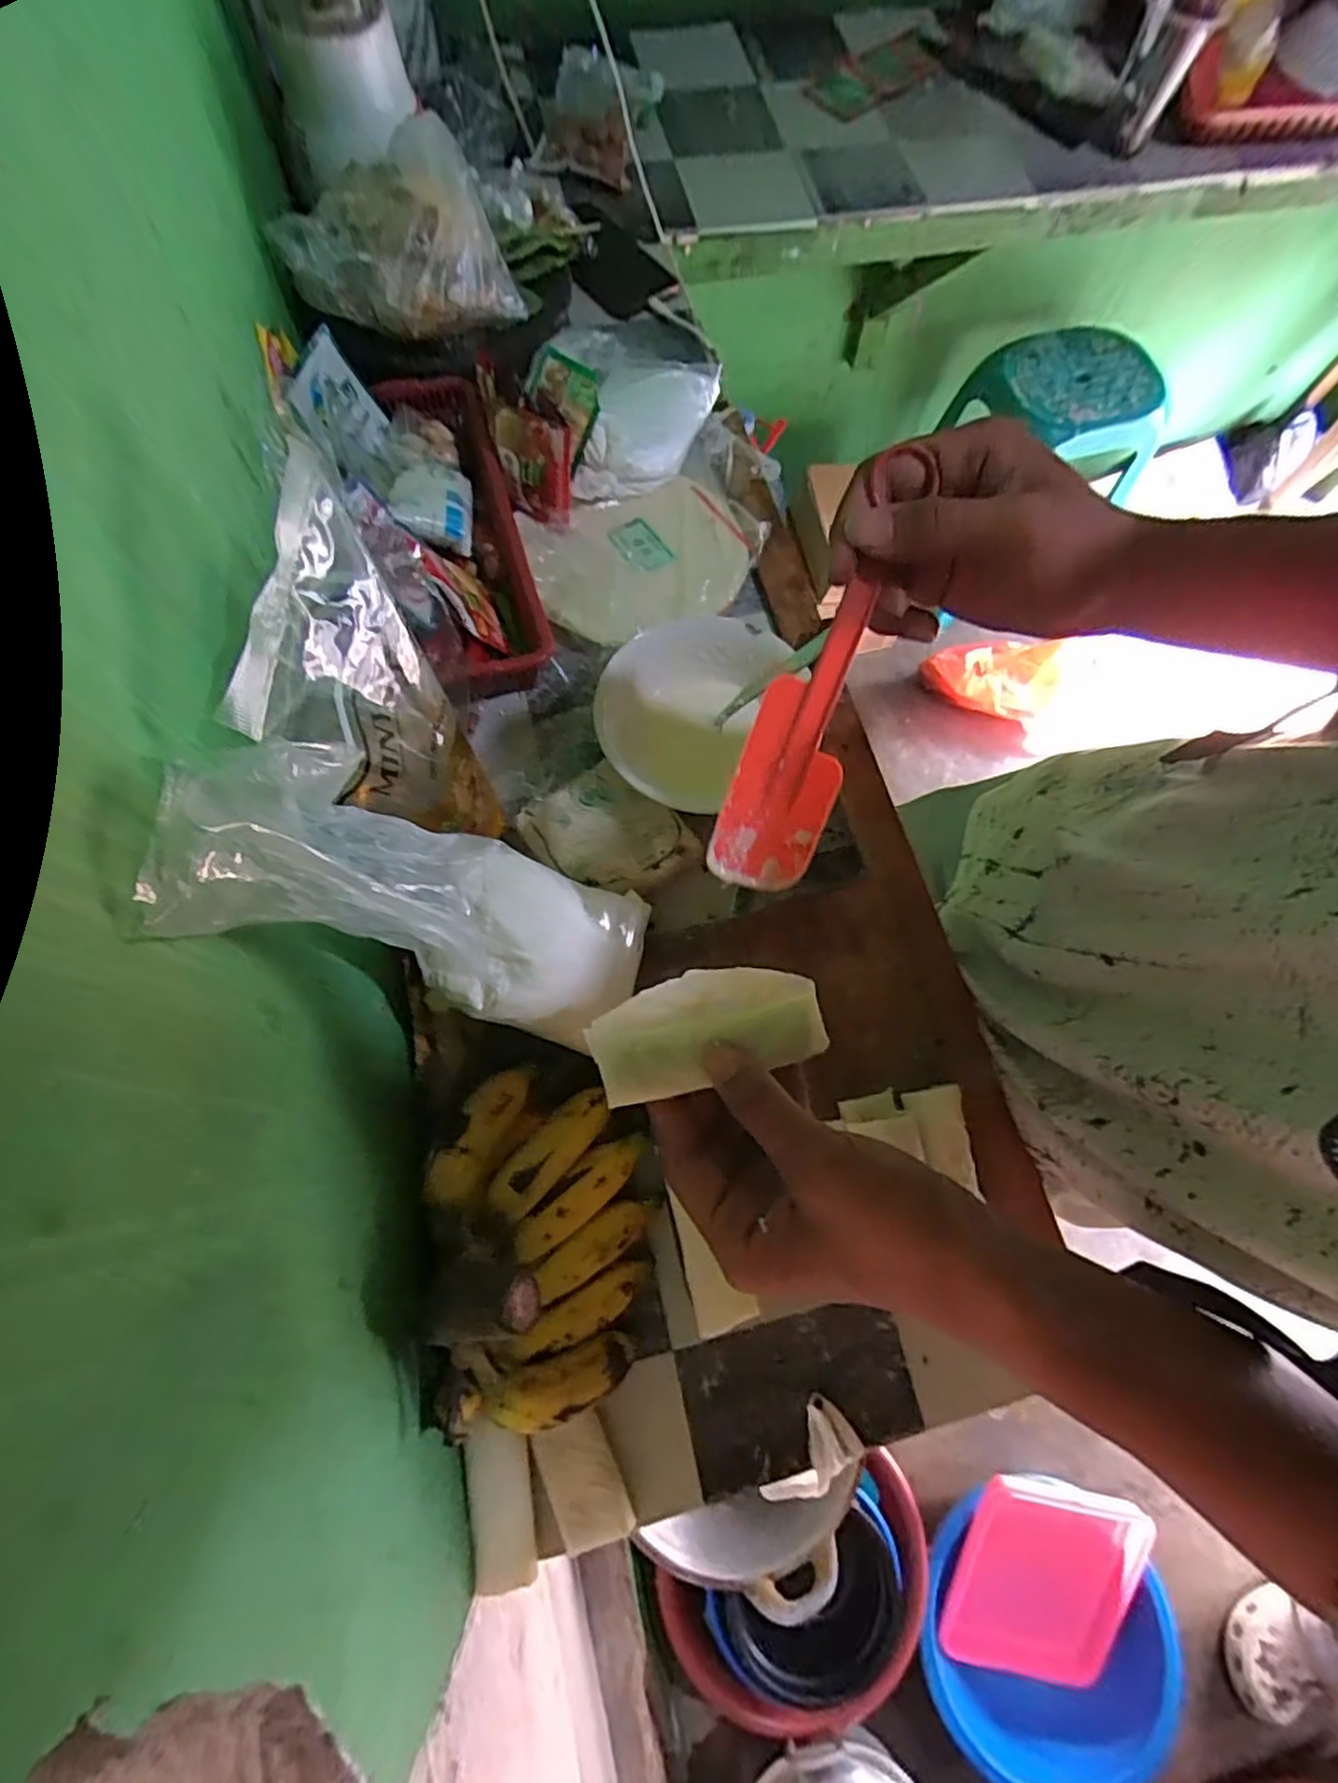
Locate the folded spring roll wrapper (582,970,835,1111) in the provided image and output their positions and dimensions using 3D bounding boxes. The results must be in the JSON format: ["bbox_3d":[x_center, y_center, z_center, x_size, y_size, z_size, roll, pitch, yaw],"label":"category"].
[{"bbox_3d":[0.017,0.059,0.308,0.100,0.009,0.046,-12,72,-6],"label":"folded spring roll wrapper"}]

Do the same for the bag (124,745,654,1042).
[{"bbox_3d":[-0.111,0.009,0.352,0.070,0.274,0.101,-7,68,28],"label":"bag"}]

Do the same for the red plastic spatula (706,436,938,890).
[{"bbox_3d":[0.059,-0.068,0.319,0.048,0.014,0.136,18,104,4],"label":"red plastic spatula"}]

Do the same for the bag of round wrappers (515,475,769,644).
[{"bbox_3d":[-0.018,-0.281,0.586,0.191,0.027,0.149,-21,73,-9],"label":"bag of round wrappers"}]

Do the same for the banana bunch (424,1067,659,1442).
[{"bbox_3d":[-0.069,0.188,0.388,0.116,0.093,0.181,-7,72,-5],"label":"banana bunch"}]

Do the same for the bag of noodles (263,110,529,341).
[{"bbox_3d":[-0.236,-0.553,0.597,0.178,0.060,0.150,-25,74,-10],"label":"bag of noodles"}]

